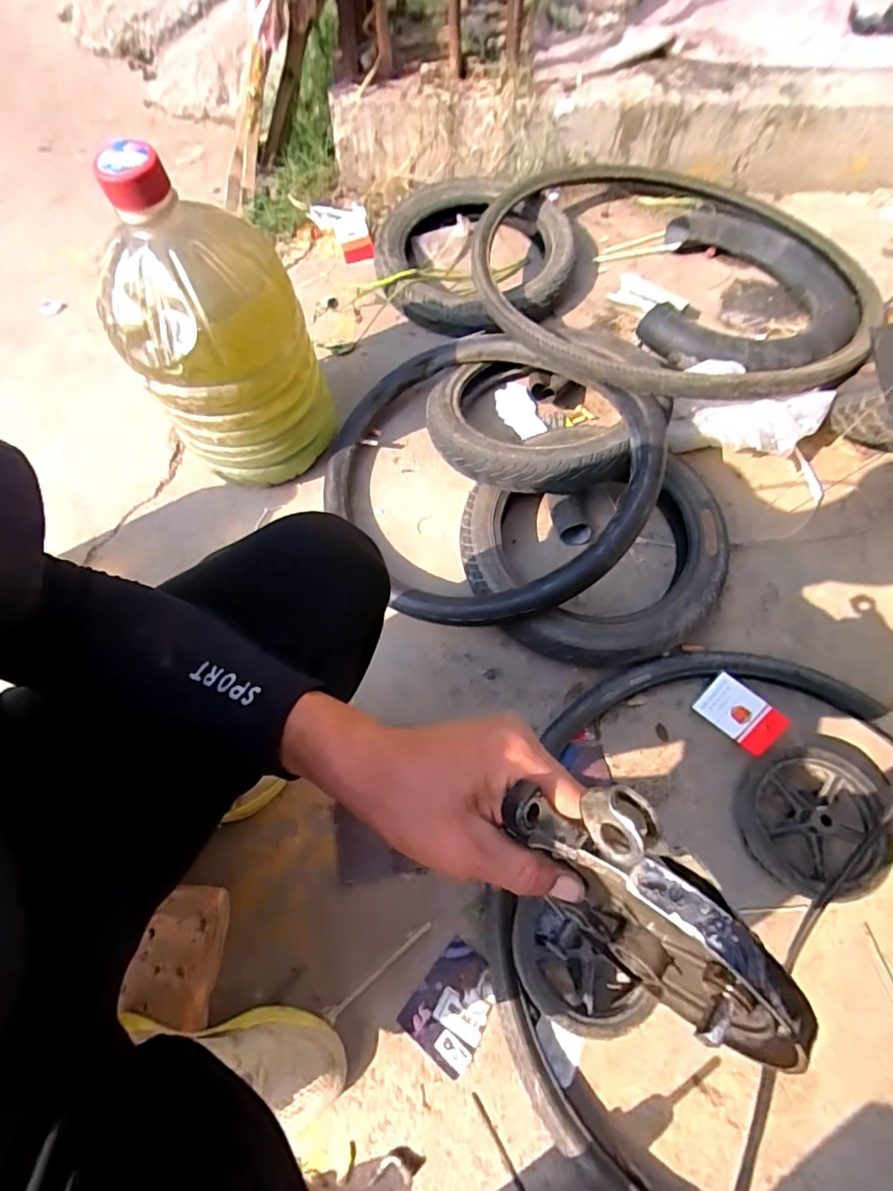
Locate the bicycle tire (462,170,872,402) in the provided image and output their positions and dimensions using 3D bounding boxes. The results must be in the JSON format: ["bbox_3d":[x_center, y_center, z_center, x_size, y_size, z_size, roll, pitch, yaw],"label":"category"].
[{"bbox_3d":[0.378,-0.529,0.868,0.638,0.114,0.632,0,67,1],"label":"bicycle tire"}]

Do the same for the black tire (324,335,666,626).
[{"bbox_3d":[0.035,-0.168,0.752,0.472,0.052,0.420,38,83,26],"label":"black tire"}]

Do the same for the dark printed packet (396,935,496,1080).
[{"bbox_3d":[0.009,0.434,0.578,0.078,0.011,0.099,33,66,20],"label":"dark printed packet"}]

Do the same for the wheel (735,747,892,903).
[{"bbox_3d":[0.411,0.252,0.610,0.150,0.041,0.146,0,67,1],"label":"wheel"}]

